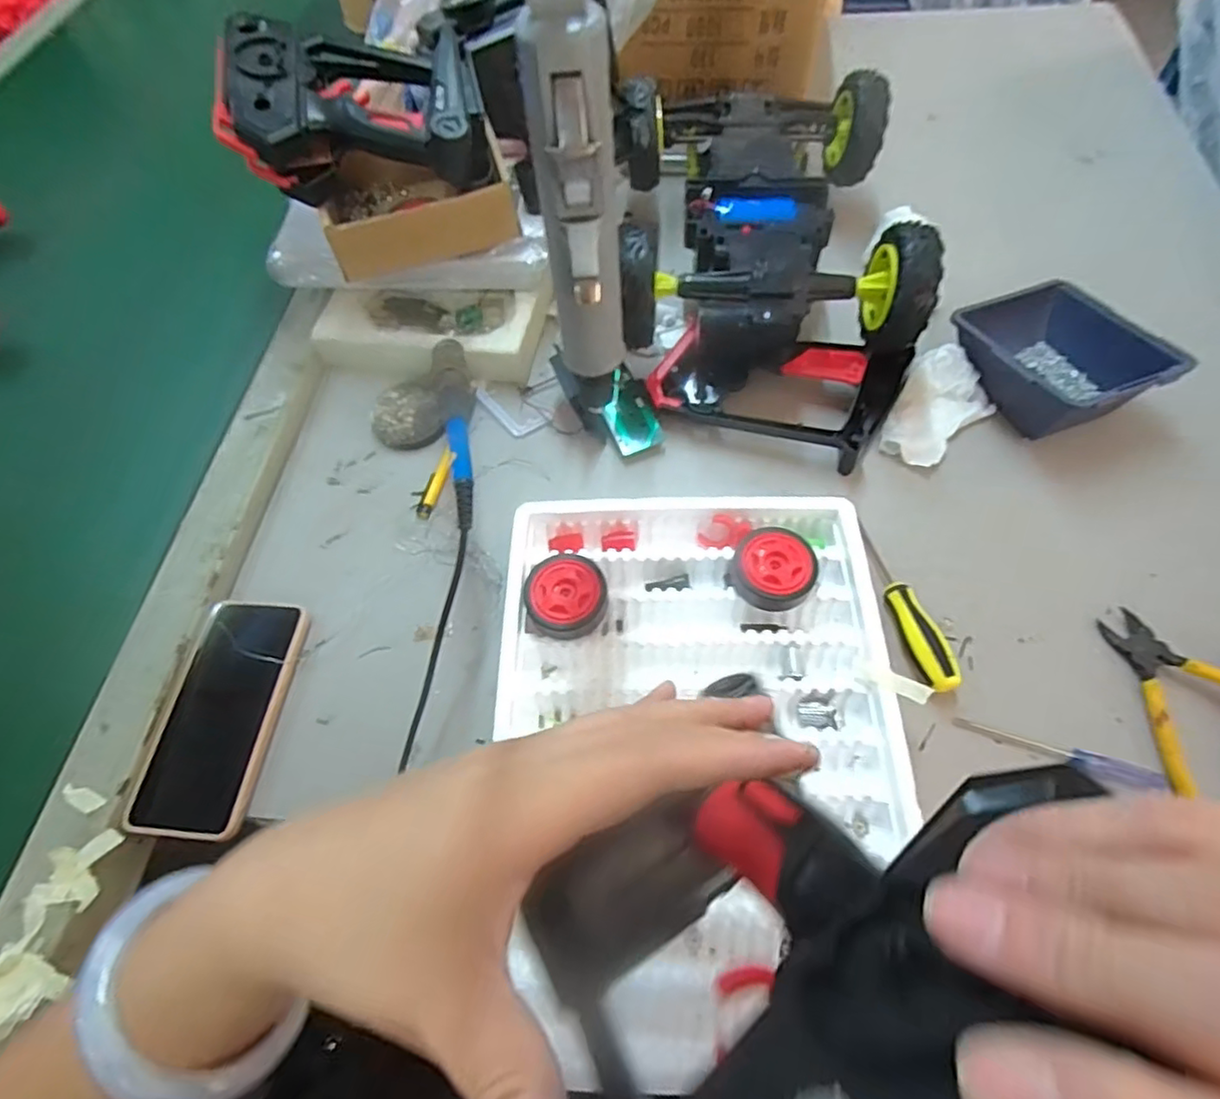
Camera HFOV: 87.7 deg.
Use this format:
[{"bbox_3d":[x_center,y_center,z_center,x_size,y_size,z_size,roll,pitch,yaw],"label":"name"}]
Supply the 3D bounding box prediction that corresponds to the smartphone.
[{"bbox_3d":[-0.267,0.110,0.434,0.074,0.017,0.155,4,61,5],"label":"smartphone"}]

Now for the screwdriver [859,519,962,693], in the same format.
[{"bbox_3d":[0.211,0.037,0.462,0.024,0.025,0.139,-11,61,-4],"label":"screwdriver"}]

